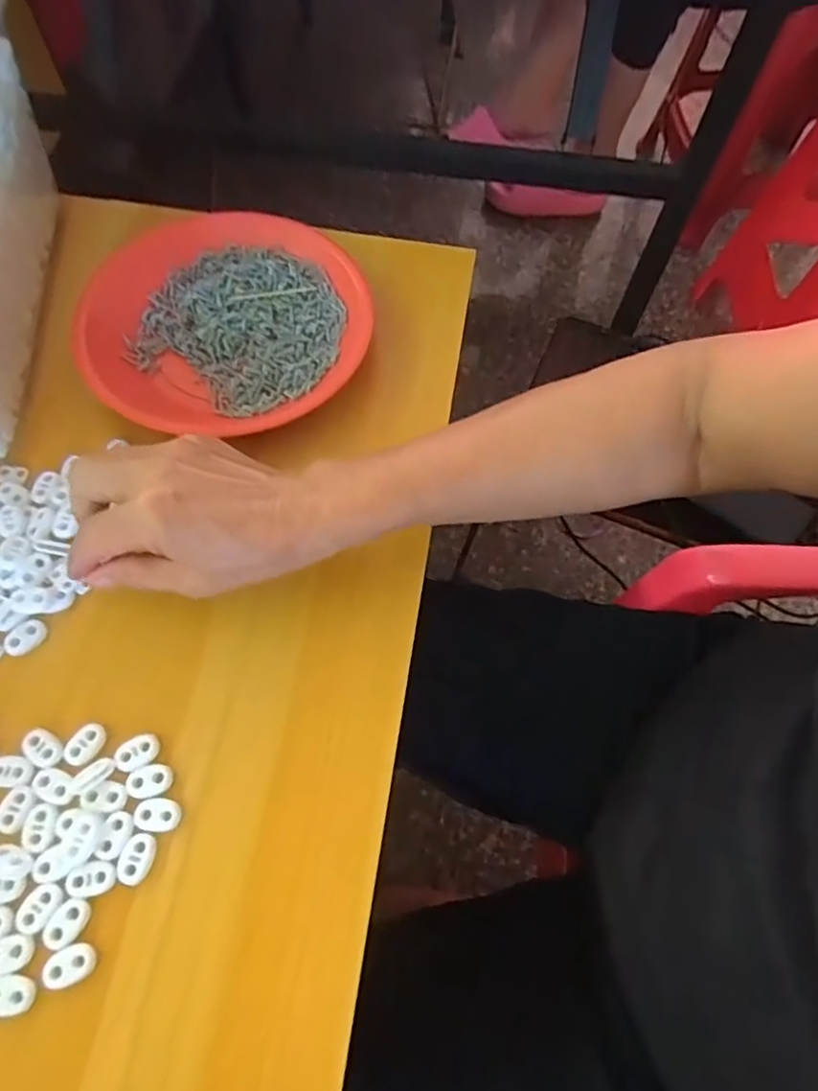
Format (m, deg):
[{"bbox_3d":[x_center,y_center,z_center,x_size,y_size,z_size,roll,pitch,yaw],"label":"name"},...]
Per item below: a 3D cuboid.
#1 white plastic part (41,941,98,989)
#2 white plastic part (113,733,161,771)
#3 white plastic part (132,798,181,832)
[{"bbox_3d":[-0.155,0.192,0.290,0.023,0.004,0.015,-26,69,-14],"label":"white plastic part"},{"bbox_3d":[-0.142,0.107,0.331,0.023,0.004,0.015,-24,69,-13],"label":"white plastic part"},{"bbox_3d":[-0.127,0.134,0.319,0.022,0.004,0.015,3,66,-1],"label":"white plastic part"}]

